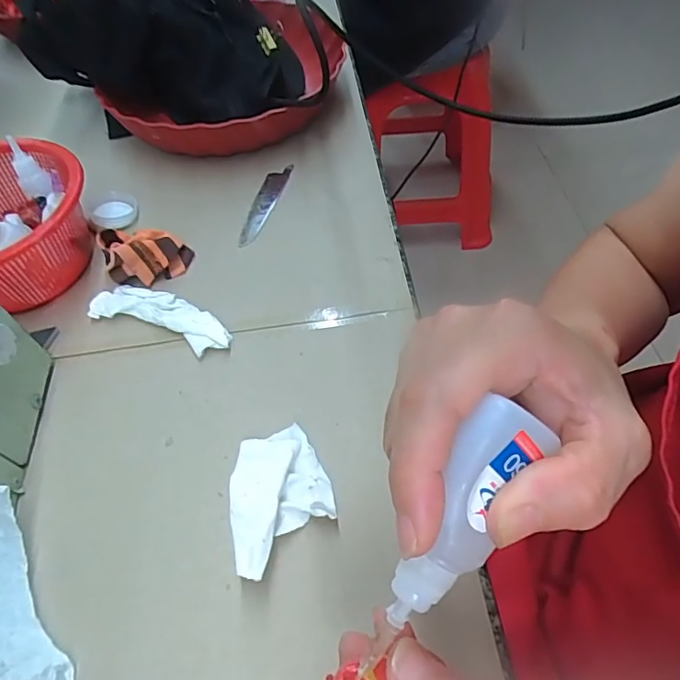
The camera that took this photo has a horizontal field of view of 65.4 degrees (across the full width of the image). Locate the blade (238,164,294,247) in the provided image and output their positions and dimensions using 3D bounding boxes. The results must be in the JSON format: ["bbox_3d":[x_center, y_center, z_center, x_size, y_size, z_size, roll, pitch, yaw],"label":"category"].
[{"bbox_3d":[-0.066,-0.123,0.476,0.022,0.010,0.105,10,55,9],"label":"blade"}]

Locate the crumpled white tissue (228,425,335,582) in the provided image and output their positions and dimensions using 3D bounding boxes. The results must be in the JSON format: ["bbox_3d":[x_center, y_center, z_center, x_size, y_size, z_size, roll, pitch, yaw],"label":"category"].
[{"bbox_3d":[-0.034,0.089,0.305,0.057,0.022,0.083,-12,55,-7],"label":"crumpled white tissue"}]

